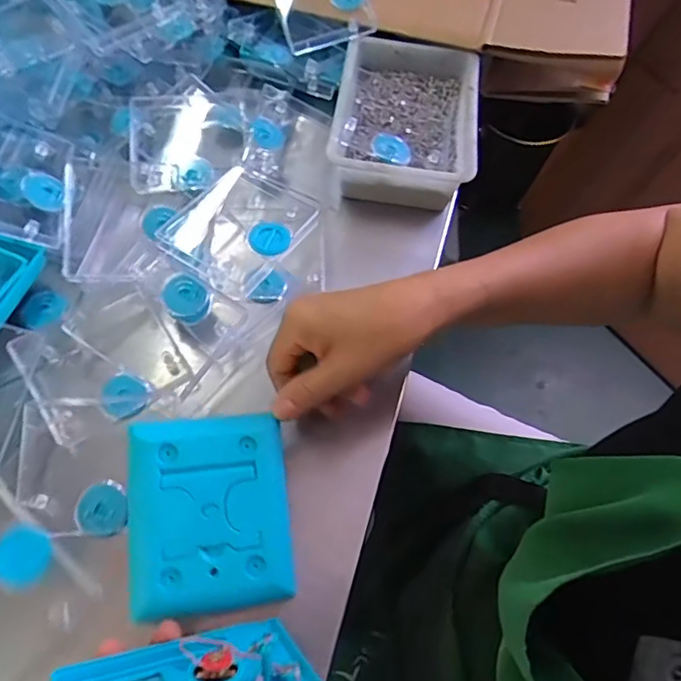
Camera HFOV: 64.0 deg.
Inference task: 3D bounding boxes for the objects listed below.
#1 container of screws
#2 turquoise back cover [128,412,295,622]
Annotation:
[{"bbox_3d":[0.059,-0.200,0.500,0.123,0.053,0.171,8,61,3],"label":"container of screws"},{"bbox_3d":[-0.075,0.100,0.322,0.090,0.020,0.110,-3,74,-15],"label":"turquoise back cover"}]

